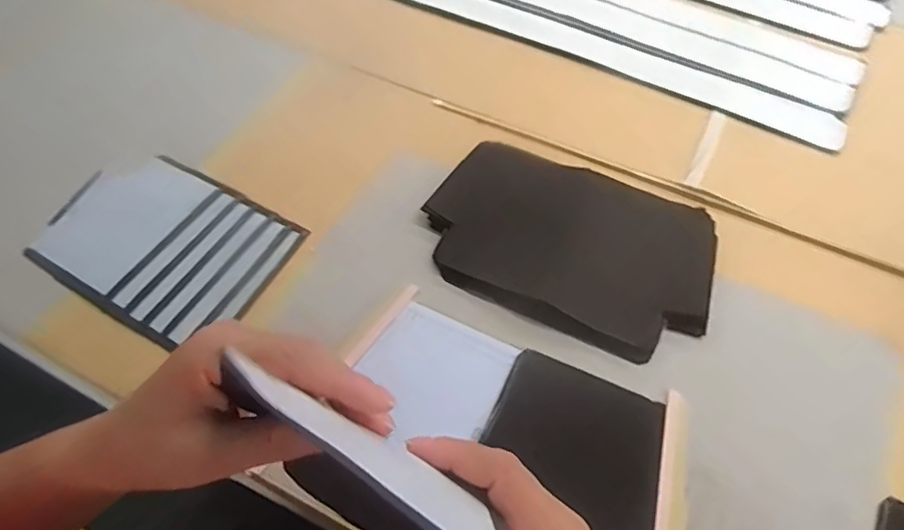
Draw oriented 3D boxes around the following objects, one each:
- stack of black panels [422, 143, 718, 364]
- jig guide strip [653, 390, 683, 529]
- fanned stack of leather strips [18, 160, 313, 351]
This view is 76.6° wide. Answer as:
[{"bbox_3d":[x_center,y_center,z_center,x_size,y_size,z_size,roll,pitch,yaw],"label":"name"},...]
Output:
[{"bbox_3d":[0.120,-0.024,0.592,0.283,0.020,0.191,21,63,13],"label":"stack of black panels"},{"bbox_3d":[0.166,0.202,0.452,0.013,0.011,0.216,15,62,10],"label":"jig guide strip"},{"bbox_3d":[-0.293,-0.024,0.585,0.234,0.017,0.171,26,65,16],"label":"fanned stack of leather strips"}]

